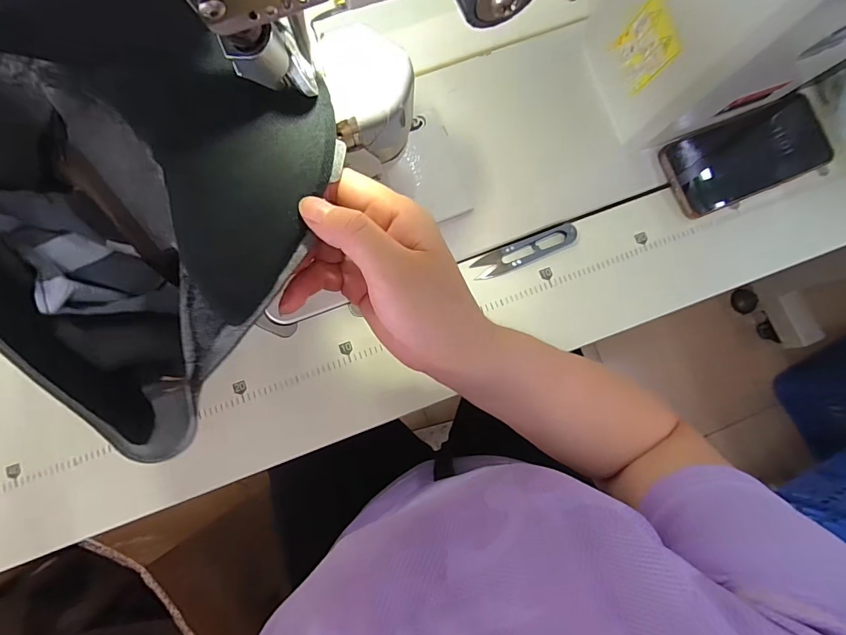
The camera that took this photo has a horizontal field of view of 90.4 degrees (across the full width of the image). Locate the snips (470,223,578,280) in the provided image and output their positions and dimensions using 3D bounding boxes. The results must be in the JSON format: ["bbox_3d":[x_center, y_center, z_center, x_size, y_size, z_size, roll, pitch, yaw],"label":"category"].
[{"bbox_3d":[0.096,-0.062,0.389,0.100,0.008,0.022,-23,89,-5],"label":"snips"}]

